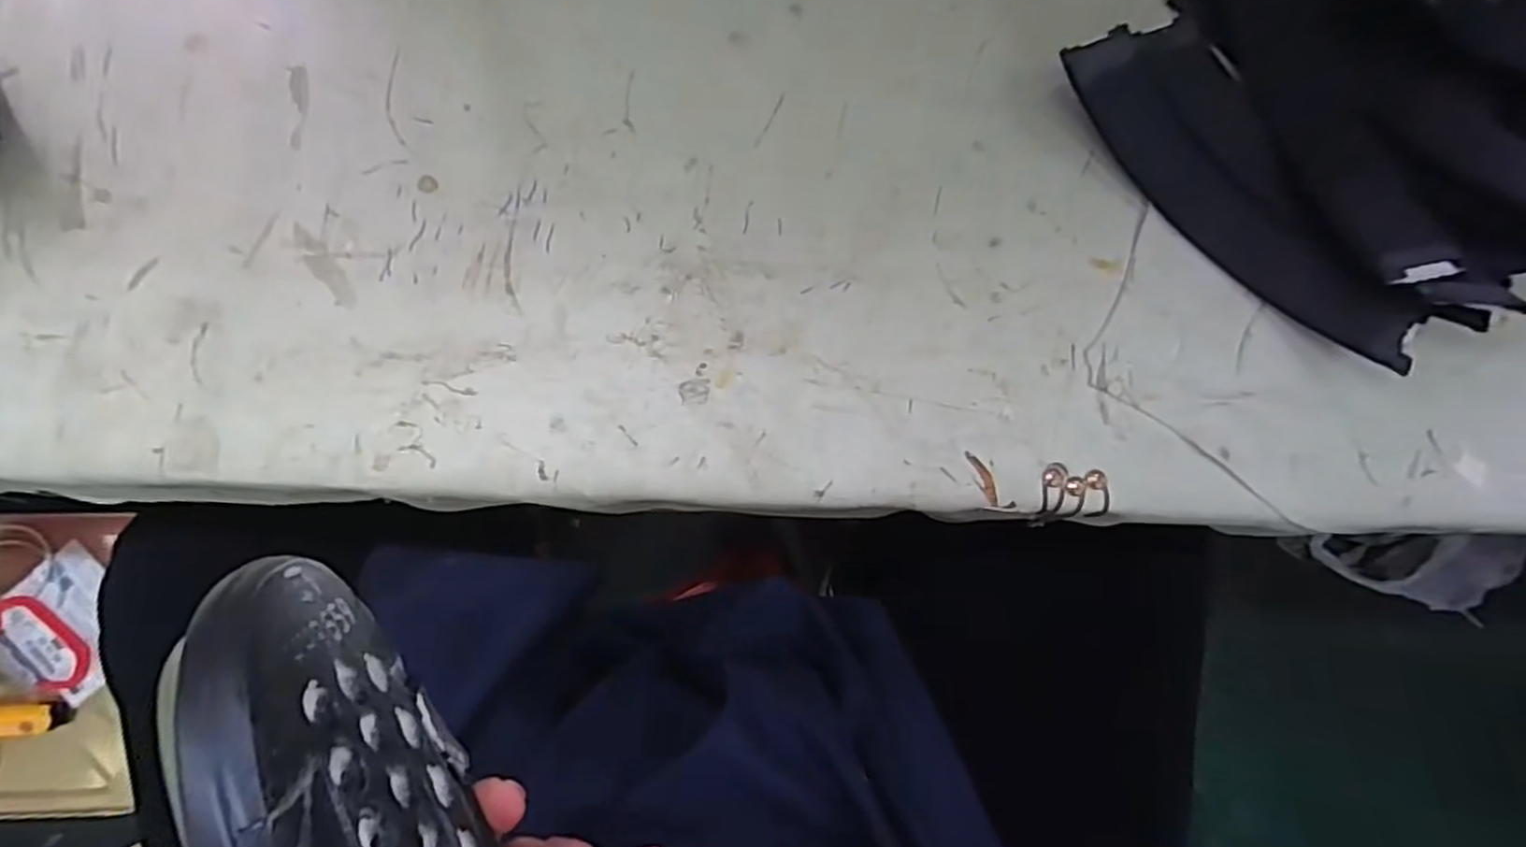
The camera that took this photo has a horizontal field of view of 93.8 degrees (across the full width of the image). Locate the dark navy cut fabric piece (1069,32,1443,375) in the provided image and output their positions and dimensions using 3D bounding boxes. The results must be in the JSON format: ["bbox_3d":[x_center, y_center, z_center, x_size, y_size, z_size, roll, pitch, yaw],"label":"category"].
[{"bbox_3d":[0.209,-0.100,0.311,0.183,0.028,0.043,44,82,2],"label":"dark navy cut fabric piece"}]

